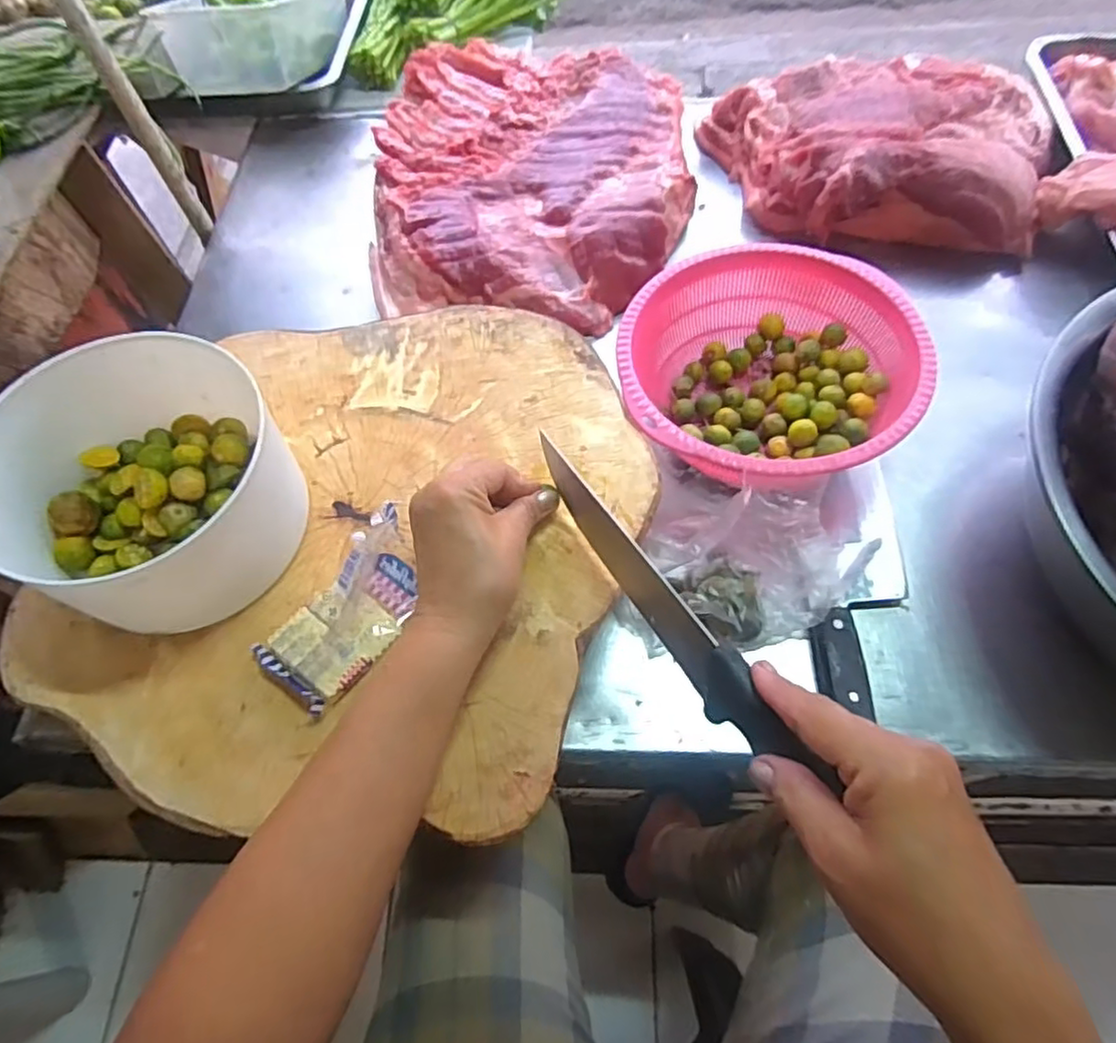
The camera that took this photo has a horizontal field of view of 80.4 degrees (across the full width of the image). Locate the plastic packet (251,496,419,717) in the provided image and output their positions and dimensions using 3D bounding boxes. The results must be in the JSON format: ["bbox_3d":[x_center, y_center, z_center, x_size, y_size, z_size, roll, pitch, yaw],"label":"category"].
[{"bbox_3d":[-0.126,0.055,0.403,0.059,0.037,0.115,39,72,19],"label":"plastic packet"}]

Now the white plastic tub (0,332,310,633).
[{"bbox_3d":[-0.252,-0.024,0.413,0.155,0.100,0.150,-1,64,2],"label":"white plastic tub"}]

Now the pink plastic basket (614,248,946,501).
[{"bbox_3d":[0.170,-0.117,0.550,0.234,0.087,0.221,-1,64,2],"label":"pink plastic basket"}]

